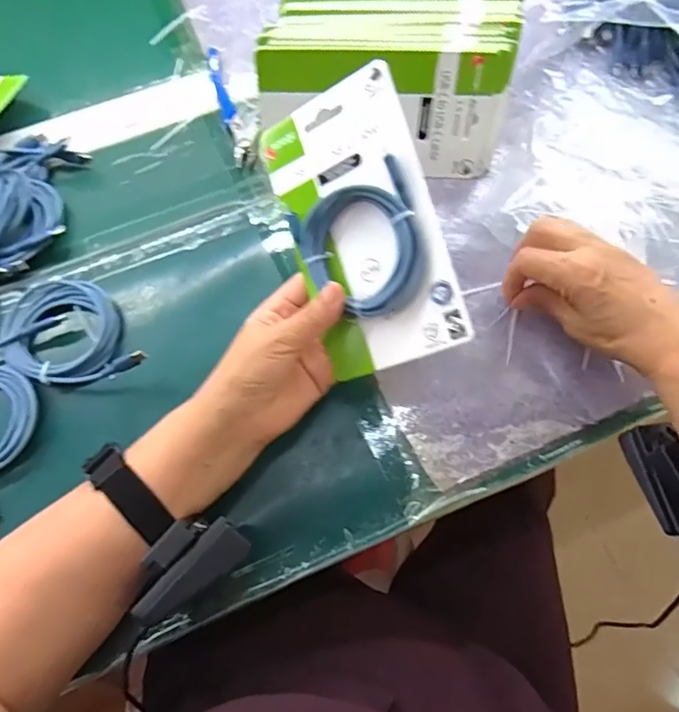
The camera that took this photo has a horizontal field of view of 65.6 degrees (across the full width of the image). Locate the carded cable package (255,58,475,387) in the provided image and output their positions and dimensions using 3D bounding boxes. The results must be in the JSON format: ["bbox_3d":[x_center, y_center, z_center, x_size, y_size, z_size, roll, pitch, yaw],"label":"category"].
[{"bbox_3d":[0.011,-0.081,0.337,0.097,0.018,0.179,-21,86,32],"label":"carded cable package"}]

